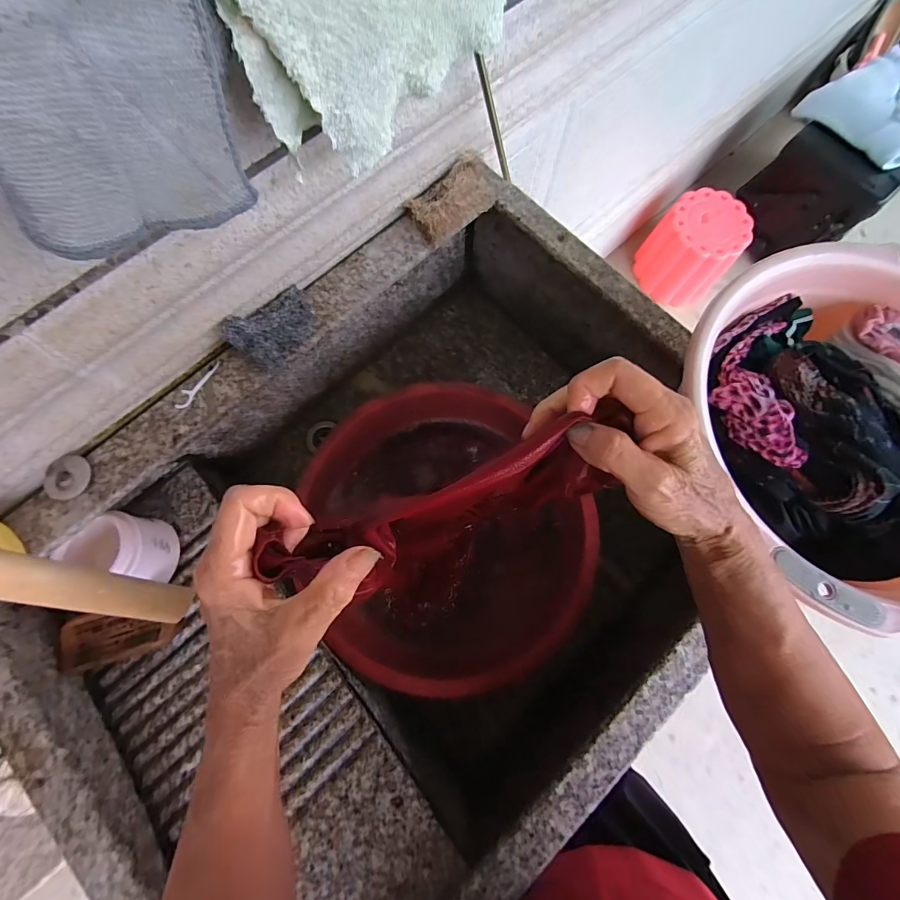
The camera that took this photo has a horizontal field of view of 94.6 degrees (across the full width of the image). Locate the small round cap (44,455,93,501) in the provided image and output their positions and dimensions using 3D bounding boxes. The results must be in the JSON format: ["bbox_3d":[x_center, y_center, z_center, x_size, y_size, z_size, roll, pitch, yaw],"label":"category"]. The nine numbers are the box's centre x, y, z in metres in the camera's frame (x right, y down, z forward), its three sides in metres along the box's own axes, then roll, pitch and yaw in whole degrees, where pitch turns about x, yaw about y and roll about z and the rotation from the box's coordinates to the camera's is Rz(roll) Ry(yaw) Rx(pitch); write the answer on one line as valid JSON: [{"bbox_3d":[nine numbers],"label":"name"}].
[{"bbox_3d":[-0.400,0.029,0.435,0.040,0.010,0.045,6,77,1],"label":"small round cap"}]

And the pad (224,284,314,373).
[{"bbox_3d":[-0.196,-0.134,0.467,0.093,0.017,0.063,-39,114,-22],"label":"pad"}]

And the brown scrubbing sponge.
[{"bbox_3d":[0.010,-0.314,0.513,0.127,0.036,0.066,-41,80,-9],"label":"brown scrubbing sponge"}]

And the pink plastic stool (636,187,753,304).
[{"bbox_3d":[0.698,-0.587,1.218,0.229,0.200,0.236,41,80,9],"label":"pink plastic stool"}]

